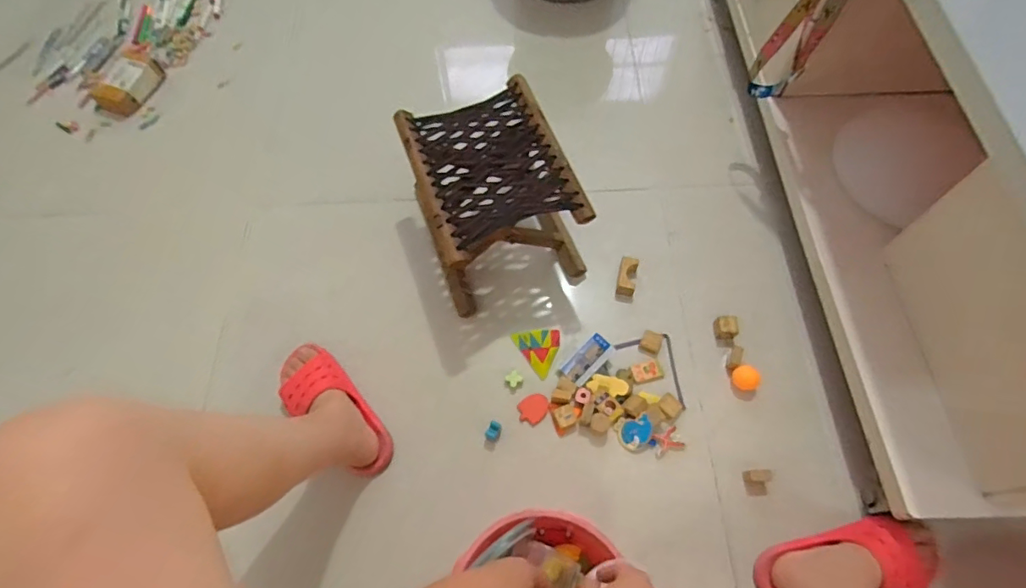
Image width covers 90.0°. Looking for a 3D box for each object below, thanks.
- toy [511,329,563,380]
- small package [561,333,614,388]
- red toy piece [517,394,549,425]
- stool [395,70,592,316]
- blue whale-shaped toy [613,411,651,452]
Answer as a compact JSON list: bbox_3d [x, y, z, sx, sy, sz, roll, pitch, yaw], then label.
[{"bbox_3d":[0.037,0.088,0.833,0.082,0.071,0.079,3,62,1],"label":"toy"},{"bbox_3d":[0.122,0.109,0.847,0.088,0.029,0.041,-41,69,-19],"label":"small package"},{"bbox_3d":[0.032,0.182,0.821,0.045,0.004,0.048,-1,71,4],"label":"red toy piece"},{"bbox_3d":[-0.027,-0.146,0.873,0.236,0.210,0.319,-18,64,-10],"label":"stool"},{"bbox_3d":[0.188,0.213,0.796,0.051,0.009,0.051,-26,77,6],"label":"blue whale-shaped toy"}]

